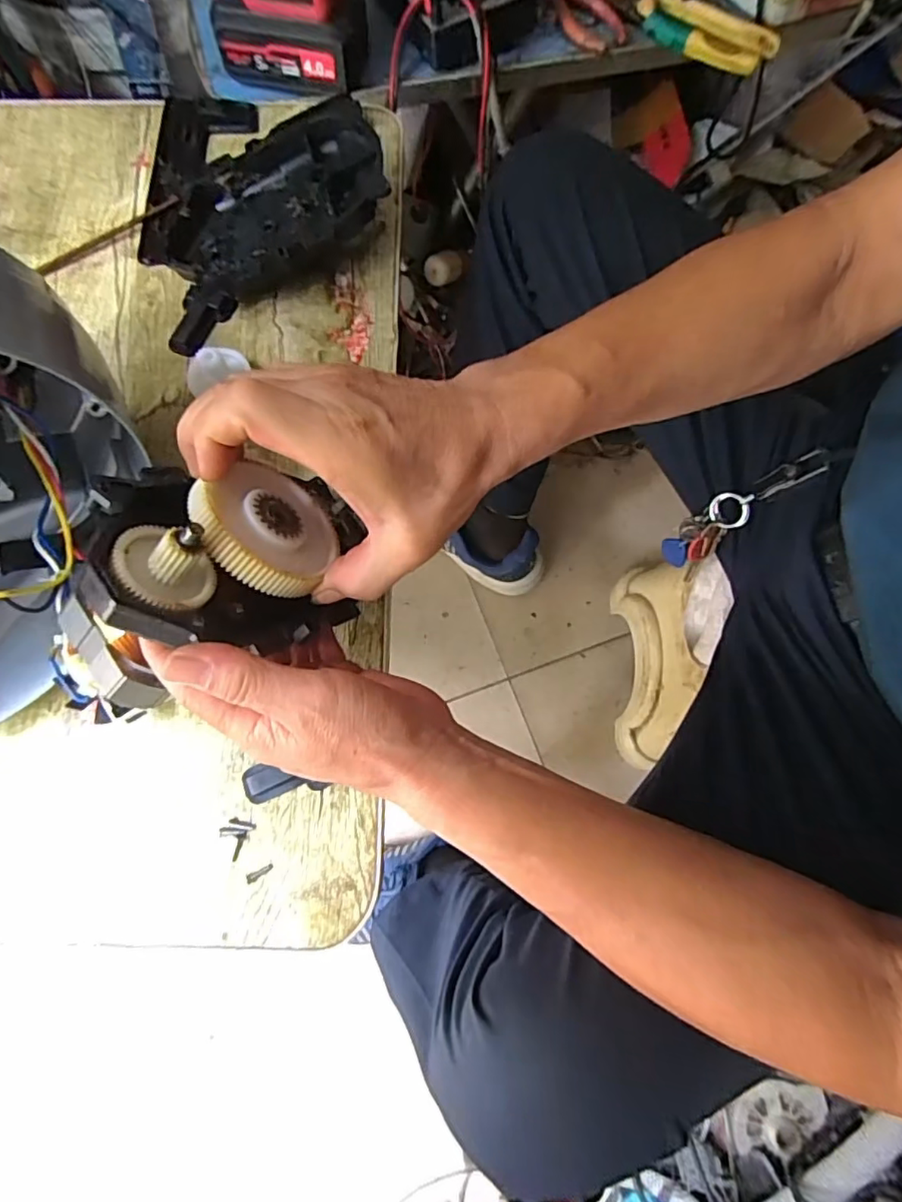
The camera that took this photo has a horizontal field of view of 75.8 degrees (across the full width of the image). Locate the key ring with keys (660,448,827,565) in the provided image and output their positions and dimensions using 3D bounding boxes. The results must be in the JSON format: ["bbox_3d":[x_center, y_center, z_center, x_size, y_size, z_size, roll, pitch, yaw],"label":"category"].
[{"bbox_3d":[0.242,-0.074,0.500,0.024,0.160,0.035,-15,73,-34],"label":"key ring with keys"}]

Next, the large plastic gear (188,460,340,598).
[{"bbox_3d":[-0.092,-0.041,0.298,0.071,0.013,0.078,42,37,-15],"label":"large plastic gear"}]

